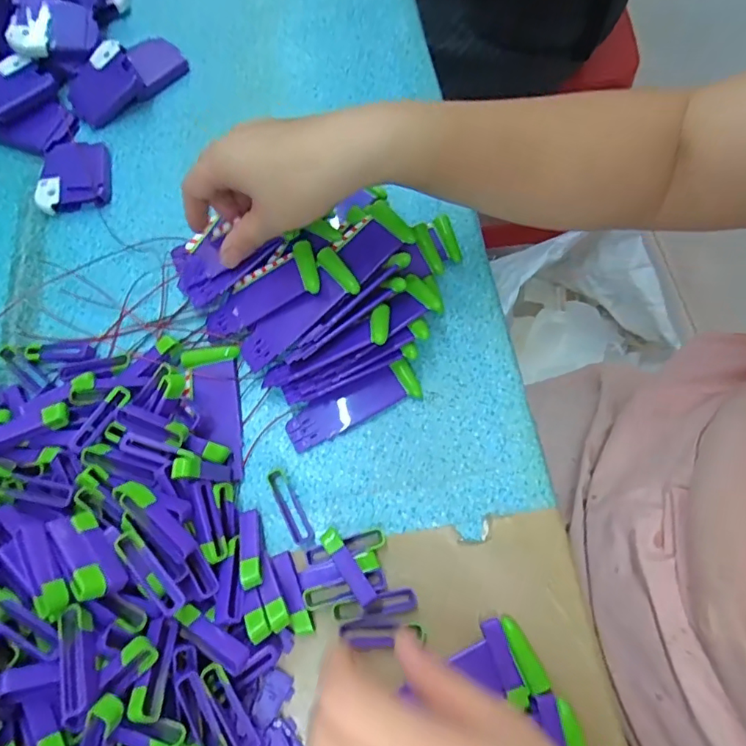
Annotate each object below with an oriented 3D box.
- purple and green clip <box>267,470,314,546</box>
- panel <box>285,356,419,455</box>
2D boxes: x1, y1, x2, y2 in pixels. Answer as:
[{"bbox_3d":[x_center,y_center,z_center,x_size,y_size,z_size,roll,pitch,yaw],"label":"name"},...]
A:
[{"bbox_3d":[-0.051,0.081,0.317,0.012,0.008,0.047,-28,71,-9],"label":"purple and green clip"},{"bbox_3d":[-0.013,0.021,0.340,0.089,0.010,0.026,-24,70,-7],"label":"panel"}]

